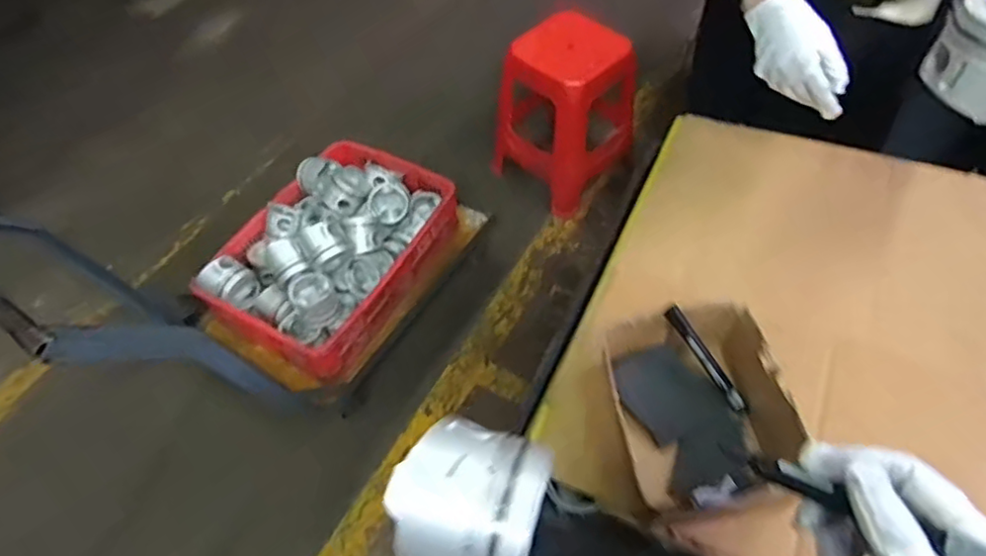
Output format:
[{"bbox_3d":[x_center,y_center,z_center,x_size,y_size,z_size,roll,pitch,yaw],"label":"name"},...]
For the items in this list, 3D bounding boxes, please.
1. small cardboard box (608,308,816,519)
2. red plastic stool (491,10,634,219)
[{"bbox_3d":[0.208,0.136,0.640,0.166,0.088,0.193,-13,54,-5],"label":"small cardboard box"},{"bbox_3d":[0.219,-0.494,1.862,0.344,0.457,0.311,-38,59,-21],"label":"red plastic stool"}]

